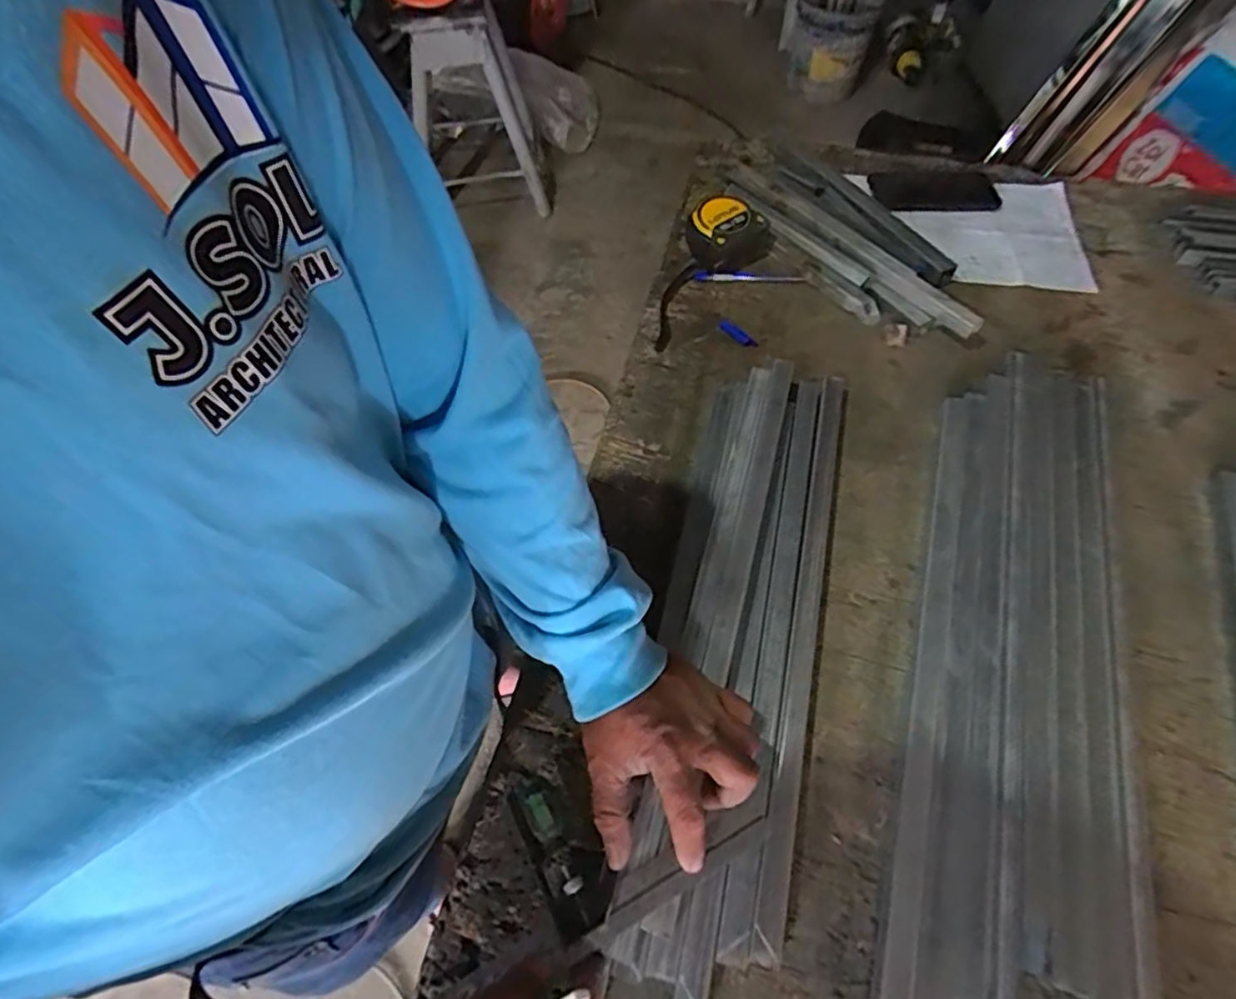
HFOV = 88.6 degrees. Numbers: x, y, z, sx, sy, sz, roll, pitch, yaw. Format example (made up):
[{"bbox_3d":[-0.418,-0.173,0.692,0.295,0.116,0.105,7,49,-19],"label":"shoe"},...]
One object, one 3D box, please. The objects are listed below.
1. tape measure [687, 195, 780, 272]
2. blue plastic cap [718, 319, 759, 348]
[{"bbox_3d":[0.141,-0.331,0.796,0.092,0.059,0.085,0,56,0],"label":"tape measure"},{"bbox_3d":[0.137,-0.191,0.732,0.015,0.010,0.056,-33,63,-19],"label":"blue plastic cap"}]

